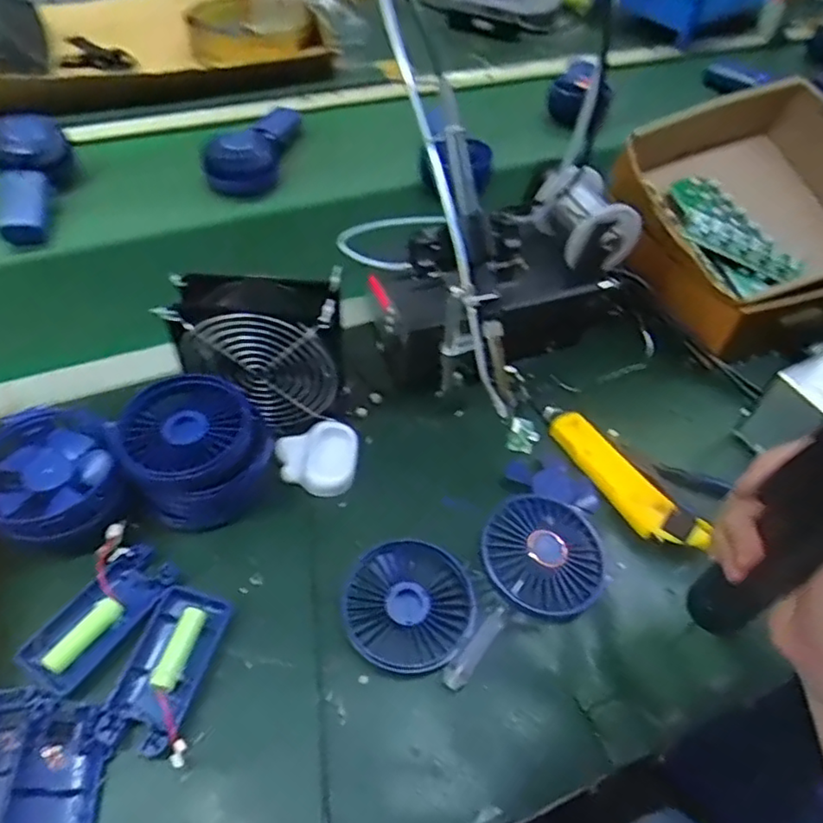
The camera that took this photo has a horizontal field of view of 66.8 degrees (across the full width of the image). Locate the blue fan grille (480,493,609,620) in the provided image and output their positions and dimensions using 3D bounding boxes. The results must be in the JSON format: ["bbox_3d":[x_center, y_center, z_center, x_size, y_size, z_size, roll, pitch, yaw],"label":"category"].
[{"bbox_3d":[0.093,0.099,0.434,0.083,0.027,0.087,2,49,-3],"label":"blue fan grille"}]

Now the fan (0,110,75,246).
[{"bbox_3d":[-0.416,-0.262,0.685,0.079,0.046,0.173,-17,56,-15],"label":"fan"}]

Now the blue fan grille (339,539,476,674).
[{"bbox_3d":[-0.001,0.127,0.415,0.086,0.009,0.085,2,49,-3],"label":"blue fan grille"}]

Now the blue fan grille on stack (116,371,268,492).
[{"bbox_3d":[-0.153,0.013,0.434,0.092,0.025,0.084,2,49,-3],"label":"blue fan grille on stack"}]

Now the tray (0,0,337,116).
[{"bbox_3d":[-0.380,-0.520,0.886,0.519,0.069,0.280,-7,50,-11],"label":"tray"}]

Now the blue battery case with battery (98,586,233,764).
[{"bbox_3d":[-0.146,0.155,0.380,0.048,0.011,0.093,11,49,5],"label":"blue battery case with battery"}]

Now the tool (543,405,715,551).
[{"bbox_3d":[0.159,0.047,0.485,0.040,0.020,0.155,-25,55,-23],"label":"tool"}]

